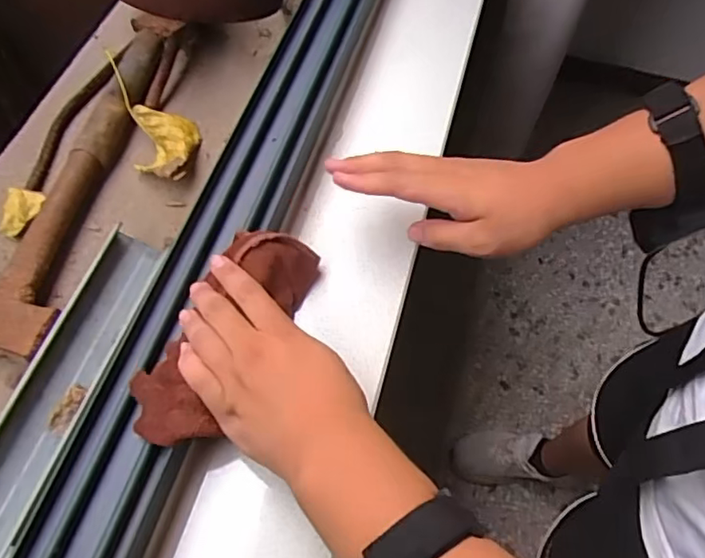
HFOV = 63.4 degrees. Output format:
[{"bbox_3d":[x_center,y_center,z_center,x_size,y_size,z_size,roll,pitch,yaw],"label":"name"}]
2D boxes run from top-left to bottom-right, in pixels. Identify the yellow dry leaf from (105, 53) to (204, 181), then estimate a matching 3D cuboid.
[{"bbox_3d":[-0.181,-0.149,0.539,0.062,0.033,0.163,-15,63,-11],"label":"yellow dry leaf"}]

